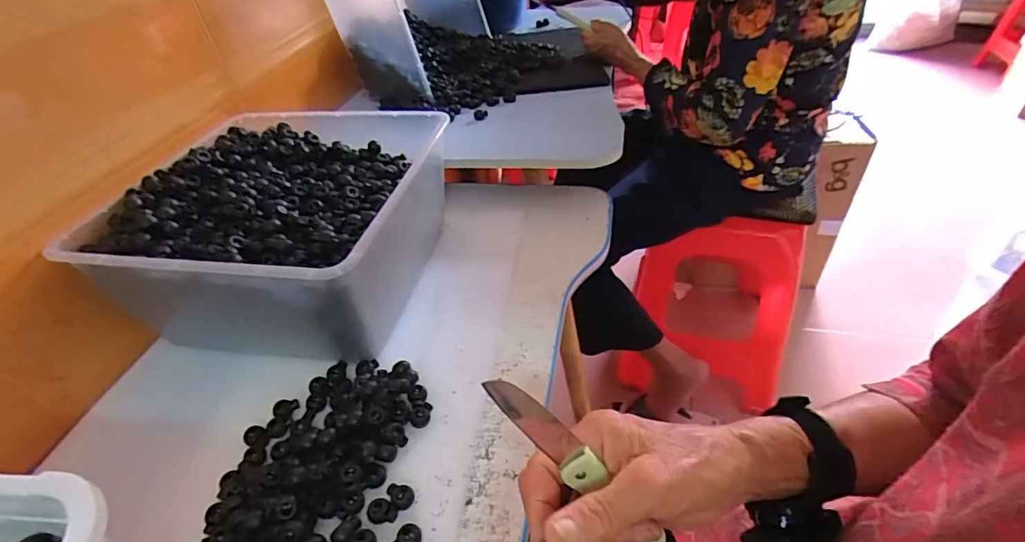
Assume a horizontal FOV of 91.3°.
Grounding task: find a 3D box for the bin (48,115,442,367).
[{"bbox_3d":[-0.235,-0.054,0.552,0.285,0.136,0.294,3,42,11],"label":"bin"}]

